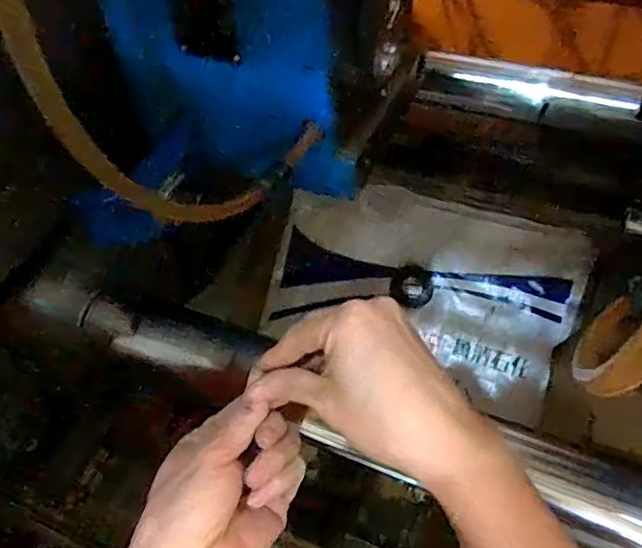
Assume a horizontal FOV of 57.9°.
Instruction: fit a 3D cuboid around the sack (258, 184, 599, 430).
[{"bbox_3d":[0.169,0.026,1.047,0.528,0.091,0.327,18,98,13],"label":"sack"}]

